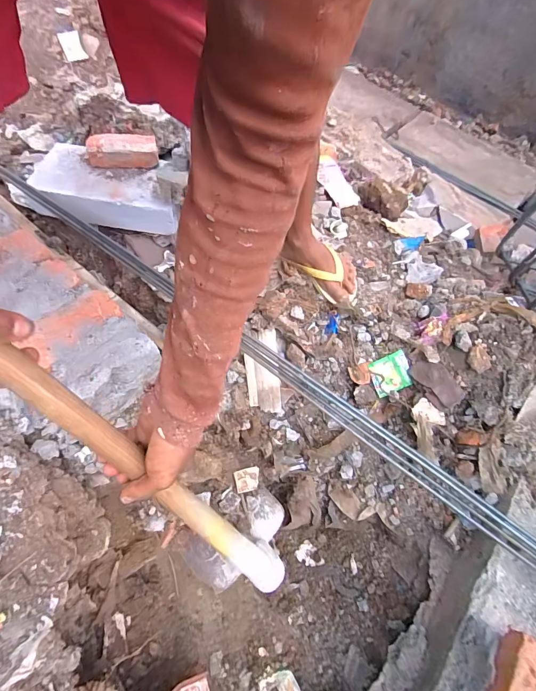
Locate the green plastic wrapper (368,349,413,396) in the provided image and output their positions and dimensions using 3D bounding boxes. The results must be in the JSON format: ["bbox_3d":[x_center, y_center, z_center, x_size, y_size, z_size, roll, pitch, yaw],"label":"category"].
[{"bbox_3d":[0.262,0.060,0.776,0.083,0.010,0.076,-24,83,7],"label":"green plastic wrapper"}]

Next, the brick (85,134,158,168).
[{"bbox_3d":[-0.346,-0.464,0.861,0.154,0.054,0.072,-8,60,-6],"label":"brick"}]

